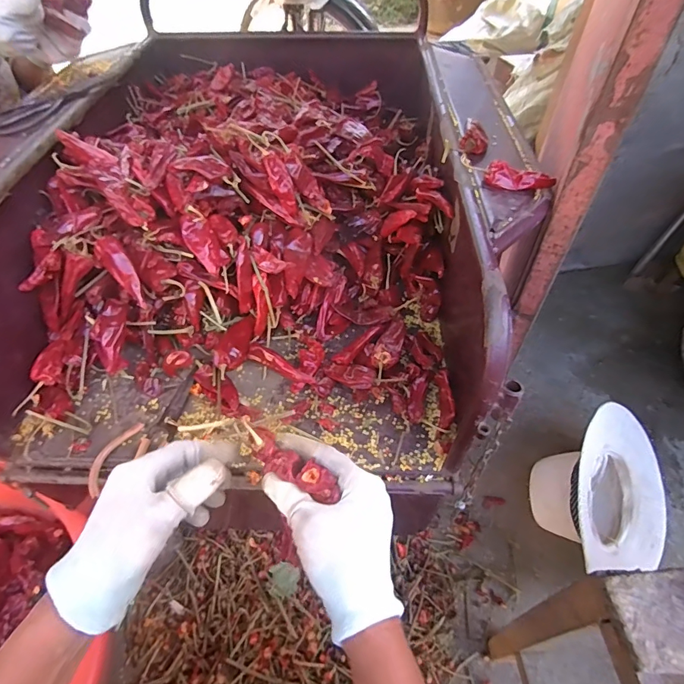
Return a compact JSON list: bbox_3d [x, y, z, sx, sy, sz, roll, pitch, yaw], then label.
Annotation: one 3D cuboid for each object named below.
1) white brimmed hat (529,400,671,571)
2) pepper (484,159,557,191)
[{"bbox_3d":[0.453,0.233,0.777,0.315,0.148,0.227,22,72,-34],"label":"white brimmed hat"},{"bbox_3d":[0.187,-0.172,0.439,0.071,0.019,0.025,5,50,5],"label":"pepper"}]

